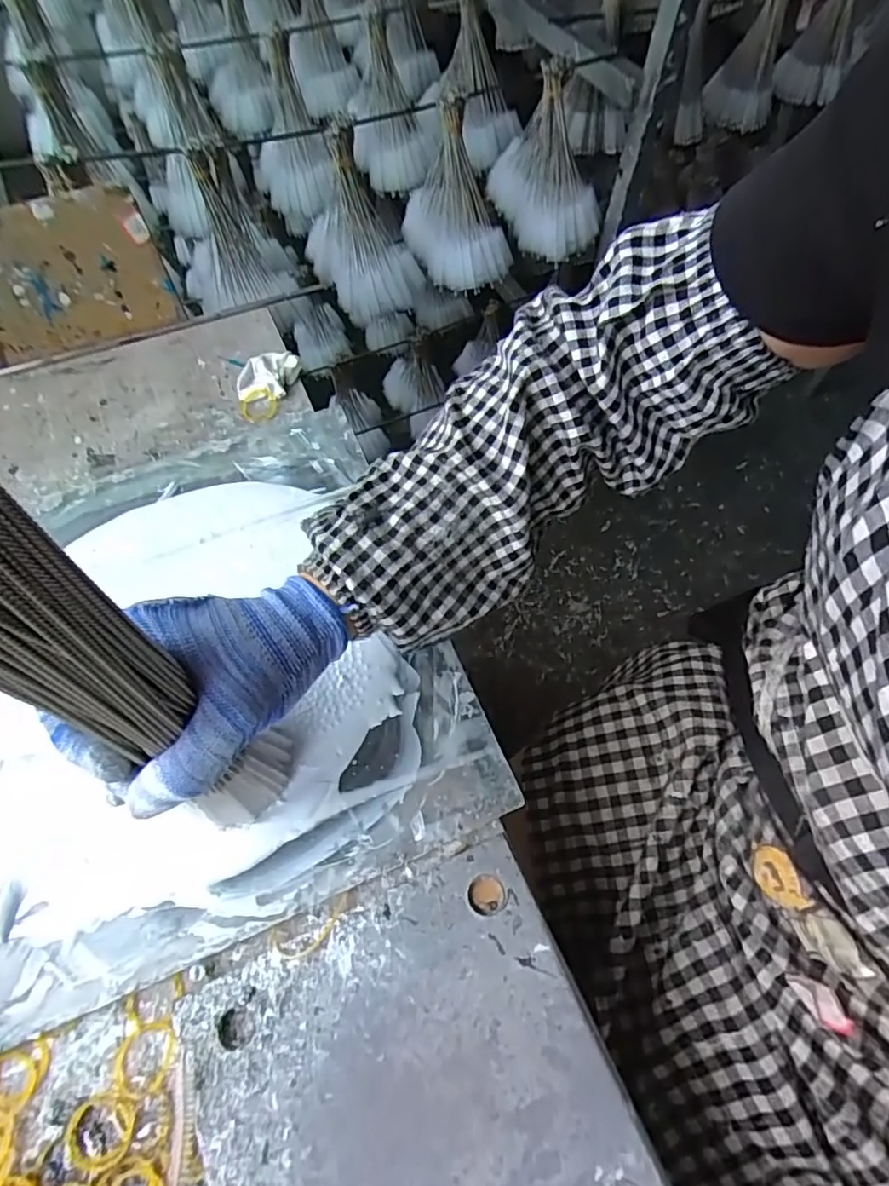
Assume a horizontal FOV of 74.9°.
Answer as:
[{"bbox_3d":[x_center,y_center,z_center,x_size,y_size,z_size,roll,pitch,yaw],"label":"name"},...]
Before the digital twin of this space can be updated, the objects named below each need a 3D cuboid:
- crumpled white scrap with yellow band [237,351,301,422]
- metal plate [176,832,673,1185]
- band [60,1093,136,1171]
[{"bbox_3d":[-0.157,-0.183,0.498,0.044,0.022,0.063,24,64,11],"label":"crumpled white scrap with yellow band"},{"bbox_3d":[-0.014,0.248,0.278,0.189,0.004,0.190,-22,65,-12],"label":"metal plate"},{"bbox_3d":[-0.165,0.256,0.276,0.032,0.004,0.028,12,63,5],"label":"band"}]

